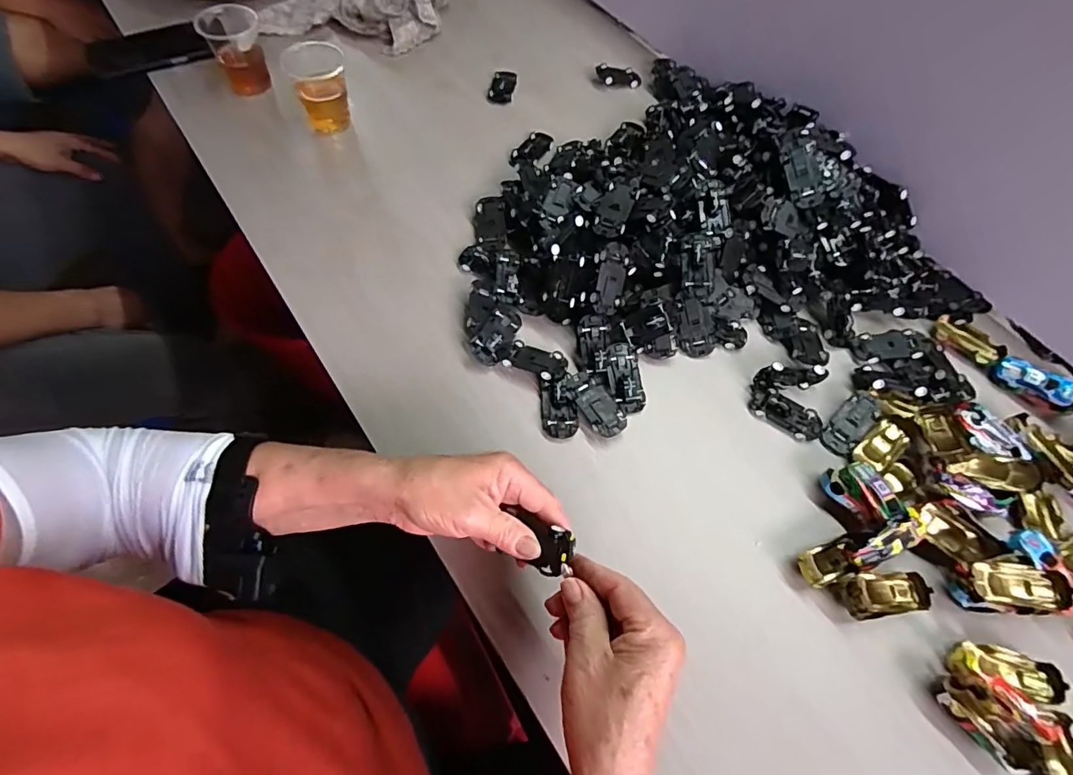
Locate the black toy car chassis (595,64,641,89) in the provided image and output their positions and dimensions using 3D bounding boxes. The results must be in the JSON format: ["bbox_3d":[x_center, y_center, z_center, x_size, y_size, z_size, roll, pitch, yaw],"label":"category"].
[{"bbox_3d":[0.111,-0.421,0.696,0.063,0.011,0.033,2,64,-16],"label":"black toy car chassis"}]

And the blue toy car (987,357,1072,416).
[{"bbox_3d":[0.475,-0.004,0.490,0.069,0.024,0.033,37,66,15],"label":"blue toy car"}]

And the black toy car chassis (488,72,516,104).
[{"bbox_3d":[-0.044,-0.394,0.674,0.030,0.009,0.053,13,62,3],"label":"black toy car chassis"}]

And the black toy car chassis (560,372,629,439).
[{"bbox_3d":[0.053,0.014,0.458,0.031,0.009,0.066,-31,68,-18],"label":"black toy car chassis"}]

